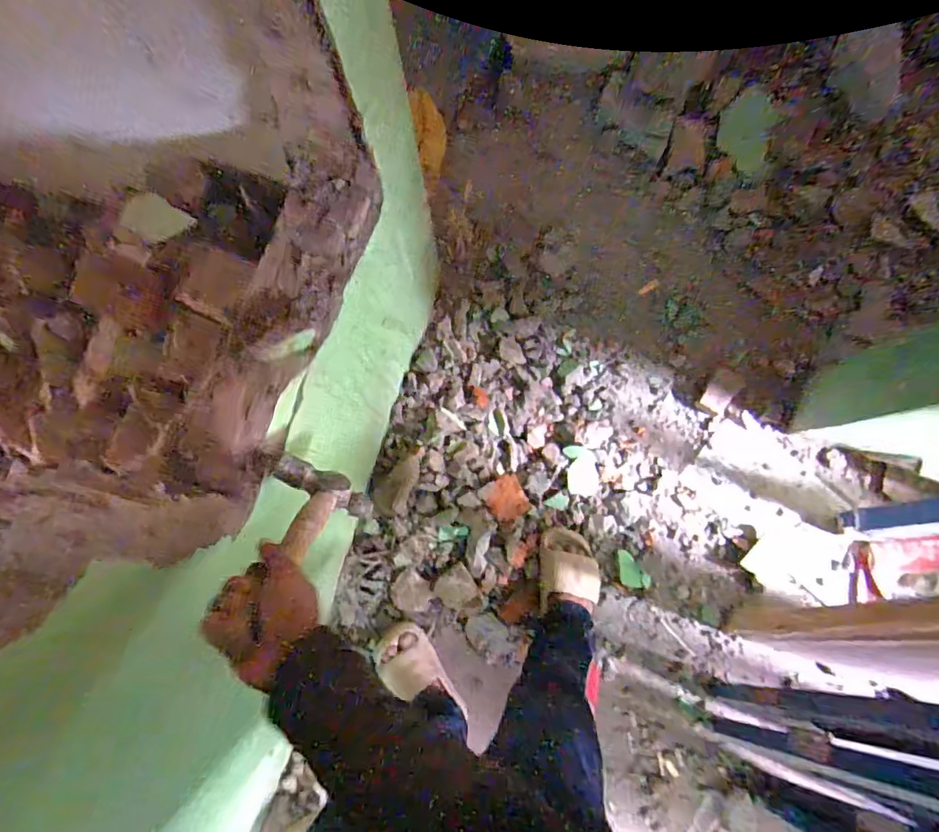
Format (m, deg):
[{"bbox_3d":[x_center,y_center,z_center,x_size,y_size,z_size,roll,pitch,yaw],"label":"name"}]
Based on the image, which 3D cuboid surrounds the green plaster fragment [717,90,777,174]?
[{"bbox_3d":[0.633,-0.653,1.205,0.111,0.016,0.158,12,110,14],"label":"green plaster fragment"}]

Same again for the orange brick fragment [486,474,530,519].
[{"bbox_3d":[0.081,0.185,1.181,0.089,0.018,0.095,2,81,-15],"label":"orange brick fragment"}]

